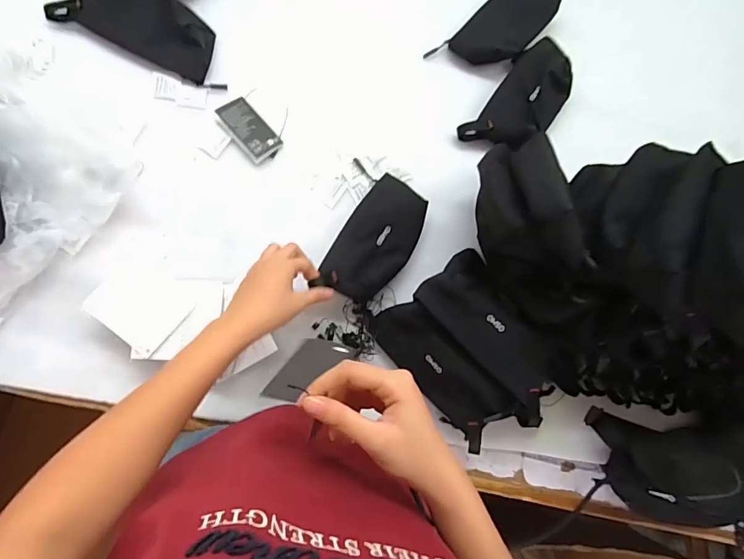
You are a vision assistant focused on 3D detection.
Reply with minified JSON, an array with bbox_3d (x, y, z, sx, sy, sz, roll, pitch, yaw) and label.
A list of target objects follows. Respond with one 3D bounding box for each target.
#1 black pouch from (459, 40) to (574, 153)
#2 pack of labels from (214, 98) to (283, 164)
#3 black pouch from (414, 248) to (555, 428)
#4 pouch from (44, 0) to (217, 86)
[{"bbox_3d":[0.229,-0.267,0.652,0.096,0.031,0.202,38,81,1],"label":"black pouch"},{"bbox_3d":[-0.172,-0.209,0.606,0.053,0.019,0.093,-40,87,-9],"label":"pack of labels"},{"bbox_3d":[0.153,0.069,0.535,0.089,0.035,0.211,-41,87,-9],"label":"black pouch"},{"bbox_3d":[-0.319,-0.360,0.605,0.209,0.024,0.094,23,81,-1],"label":"pouch"}]

